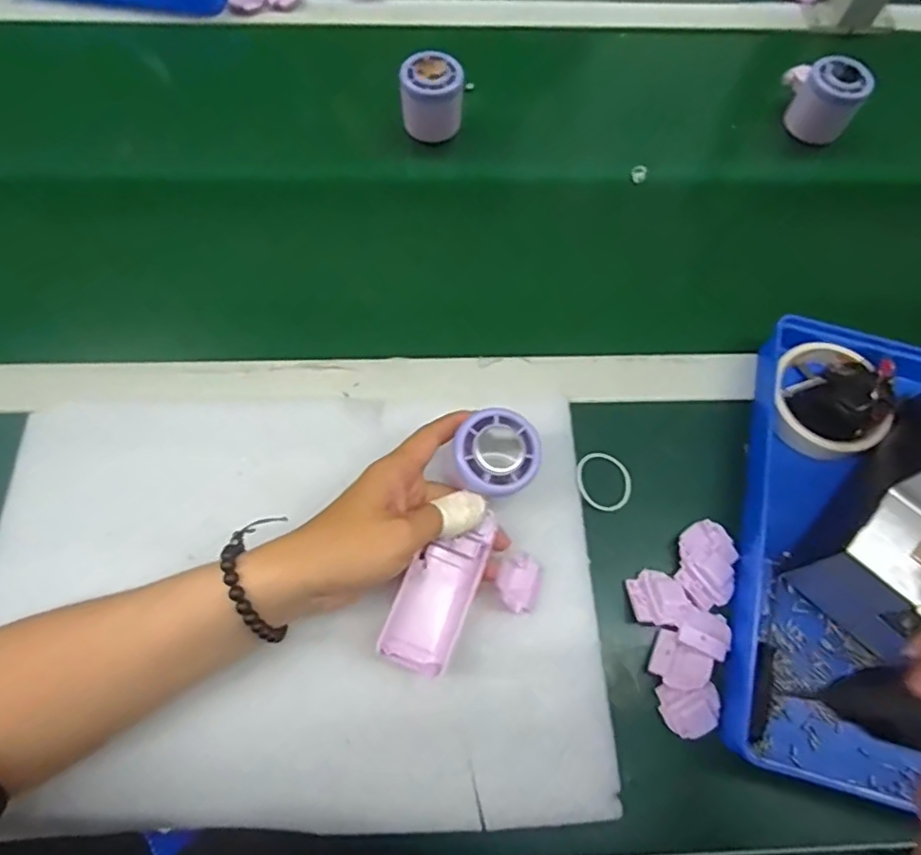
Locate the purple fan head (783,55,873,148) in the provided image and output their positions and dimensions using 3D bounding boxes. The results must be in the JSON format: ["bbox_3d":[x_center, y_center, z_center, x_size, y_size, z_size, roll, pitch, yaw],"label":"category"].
[{"bbox_3d":[0.346,-0.316,0.581,0.062,0.054,0.061,12,68,2],"label":"purple fan head"}]

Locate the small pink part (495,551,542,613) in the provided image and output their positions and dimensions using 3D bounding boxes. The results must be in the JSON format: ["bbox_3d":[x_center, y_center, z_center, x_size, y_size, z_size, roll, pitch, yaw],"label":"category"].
[{"bbox_3d":[0.039,0.102,0.398,0.035,0.008,0.035,35,68,-13],"label":"small pink part"}]

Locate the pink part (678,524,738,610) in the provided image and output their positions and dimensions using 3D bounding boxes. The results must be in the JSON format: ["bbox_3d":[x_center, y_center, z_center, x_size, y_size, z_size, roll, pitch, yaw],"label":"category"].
[{"bbox_3d":[0.170,0.094,0.417,0.040,0.011,0.058,17,68,4],"label":"pink part"}]

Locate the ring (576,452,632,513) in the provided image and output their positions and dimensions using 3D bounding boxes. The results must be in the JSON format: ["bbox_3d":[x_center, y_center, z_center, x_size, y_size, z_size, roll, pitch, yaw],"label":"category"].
[{"bbox_3d":[0.105,0.039,0.442,0.041,0.005,0.044,1,68,-2],"label":"ring"}]

